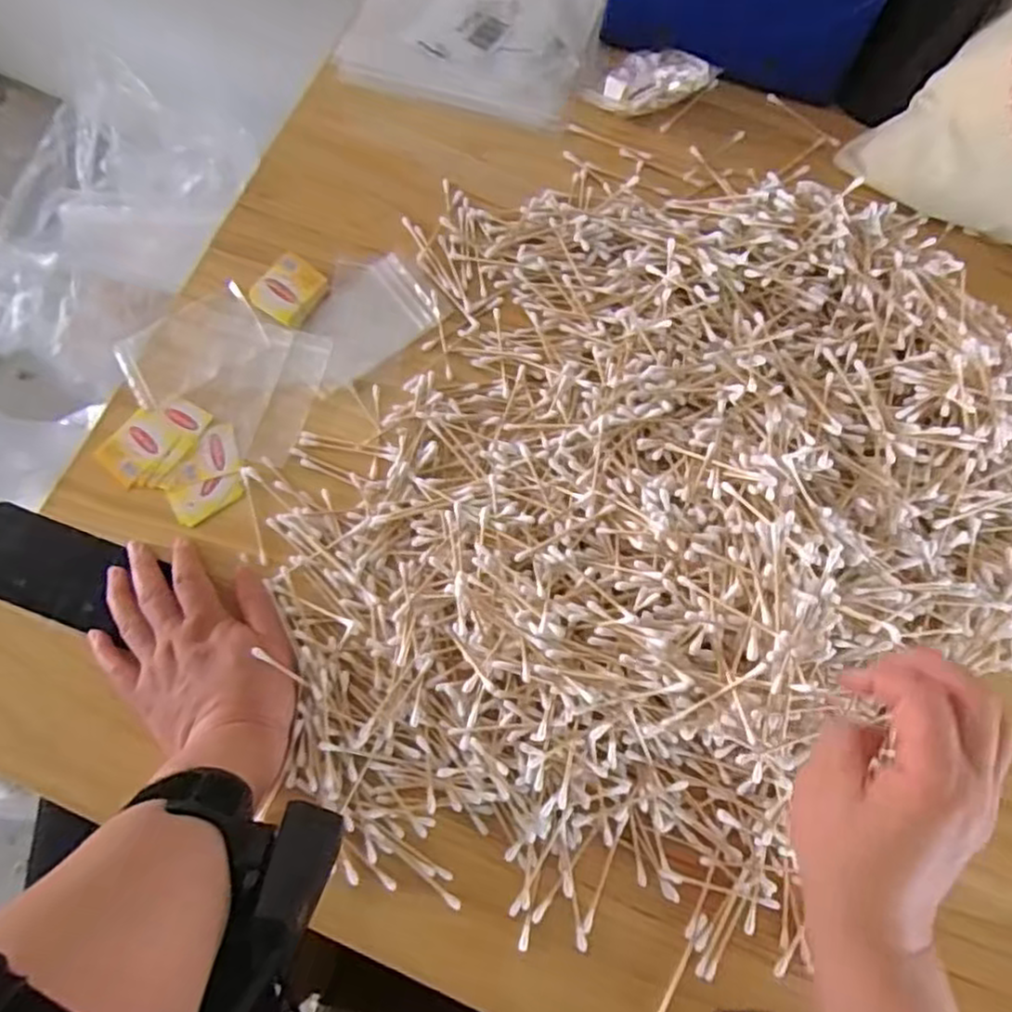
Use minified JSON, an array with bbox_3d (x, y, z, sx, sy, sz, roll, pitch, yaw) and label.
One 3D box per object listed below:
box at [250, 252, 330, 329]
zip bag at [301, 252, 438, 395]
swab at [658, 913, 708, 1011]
[{"bbox_3d":[-0.160,-0.160,0.512,0.046,0.013,0.048,37,79,9],"label":"box"},{"bbox_3d":[-0.107,-0.138,0.509,0.103,0.004,0.068,-38,79,-9],"label":"zip bag"},{"bbox_3d":[0.101,0.278,0.406,0.006,0.004,0.073,30,78,7],"label":"swab"}]

